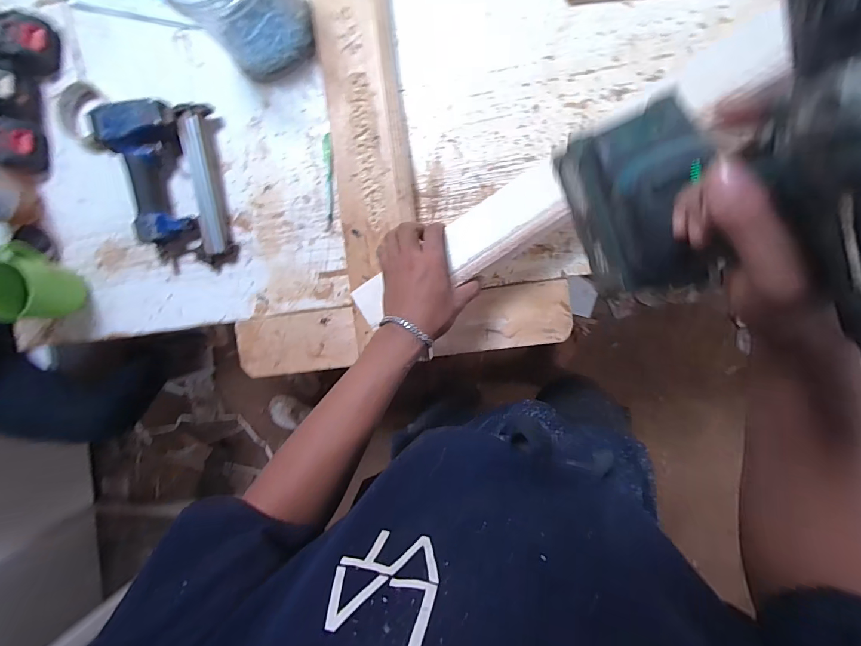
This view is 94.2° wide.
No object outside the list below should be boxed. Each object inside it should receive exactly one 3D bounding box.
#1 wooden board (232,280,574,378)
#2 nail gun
[{"bbox_3d":[-0.048,0.013,0.572,0.480,0.011,0.087,-7,92,8],"label":"wooden board"},{"bbox_3d":[-0.378,-0.193,0.572,0.153,0.059,0.228,-9,92,8],"label":"nail gun"}]

